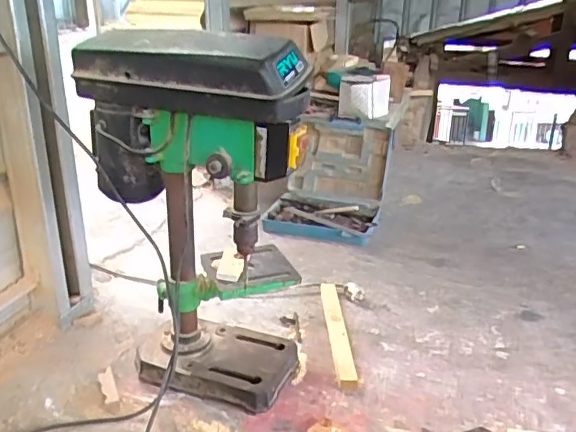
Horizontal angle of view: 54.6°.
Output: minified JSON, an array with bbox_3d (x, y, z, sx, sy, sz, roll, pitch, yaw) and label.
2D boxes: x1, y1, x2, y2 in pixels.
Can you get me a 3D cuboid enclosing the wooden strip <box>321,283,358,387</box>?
[{"bbox_3d":[0.103,0.235,1.174,0.036,0.019,0.363,1,20,-2],"label":"wooden strip"}]

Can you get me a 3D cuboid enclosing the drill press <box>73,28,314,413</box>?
[{"bbox_3d":[-0.156,0.000,0.991,0.377,0.591,0.226,9,22,20],"label":"drill press"}]

